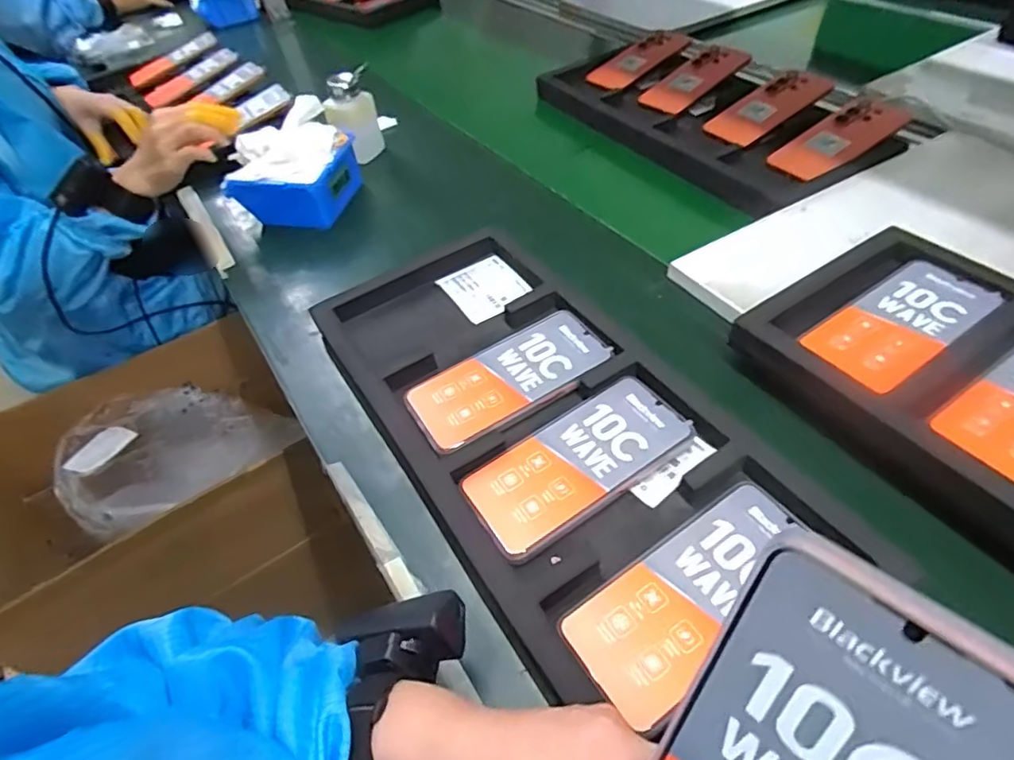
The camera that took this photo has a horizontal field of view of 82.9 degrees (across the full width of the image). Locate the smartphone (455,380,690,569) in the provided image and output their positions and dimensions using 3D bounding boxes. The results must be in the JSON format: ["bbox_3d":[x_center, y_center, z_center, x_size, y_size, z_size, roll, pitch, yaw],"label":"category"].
[{"bbox_3d":[0.052,0.058,0.430,0.170,0.006,0.078,-29,52,-20],"label":"smartphone"}]

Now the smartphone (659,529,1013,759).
[{"bbox_3d":[0.091,0.132,0.181,0.007,0.165,0.075,-11,35,-44],"label":"smartphone"}]

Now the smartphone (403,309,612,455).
[{"bbox_3d":[0.002,-0.004,0.492,0.172,0.007,0.079,-27,52,-18],"label":"smartphone"}]

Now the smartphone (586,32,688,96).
[{"bbox_3d":[0.209,-0.514,0.927,0.186,0.008,0.077,-39,60,-15],"label":"smartphone"}]

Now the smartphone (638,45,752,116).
[{"bbox_3d":[0.277,-0.448,0.854,0.173,0.009,0.080,-37,59,-11],"label":"smartphone"}]

